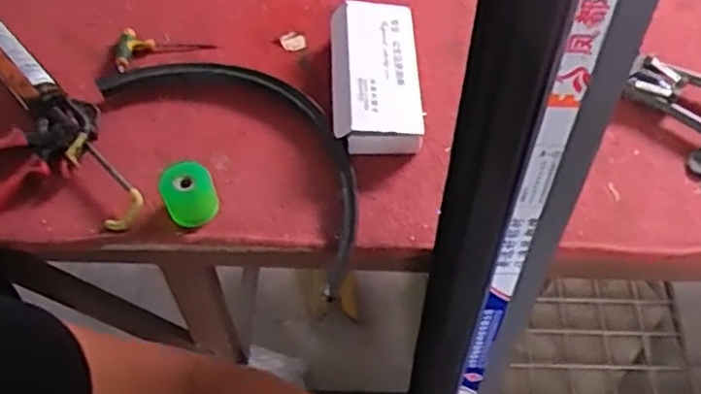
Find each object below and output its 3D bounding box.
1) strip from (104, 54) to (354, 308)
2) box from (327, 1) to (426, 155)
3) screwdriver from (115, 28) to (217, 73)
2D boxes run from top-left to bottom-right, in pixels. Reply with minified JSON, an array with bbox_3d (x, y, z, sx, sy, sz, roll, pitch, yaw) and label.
[{"bbox_3d":[-0.110,-0.077,0.910,0.421,0.039,0.193,38,66,21],"label":"strip"},{"bbox_3d":[0.032,-0.152,0.962,0.115,0.064,0.223,-3,59,-2],"label":"box"},{"bbox_3d":[-0.261,-0.208,1.017,0.134,0.019,0.062,-5,58,-21],"label":"screwdriver"}]

